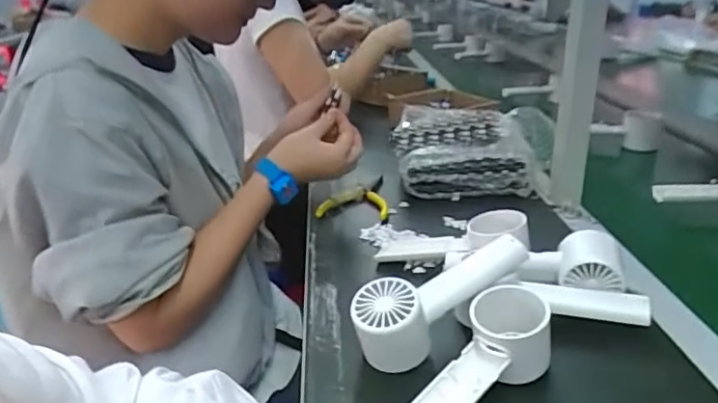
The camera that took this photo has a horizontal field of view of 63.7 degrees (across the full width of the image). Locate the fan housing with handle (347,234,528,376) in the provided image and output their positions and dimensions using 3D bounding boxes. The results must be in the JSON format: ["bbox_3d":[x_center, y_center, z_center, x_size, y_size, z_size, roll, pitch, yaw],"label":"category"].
[{"bbox_3d":[0.072,0.079,0.471,0.161,0.059,0.051,-27,29,-17],"label":"fan housing with handle"}]

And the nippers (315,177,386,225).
[{"bbox_3d":[0.000,-0.007,0.770,0.092,0.013,0.127,1,23,11],"label":"nippers"}]

